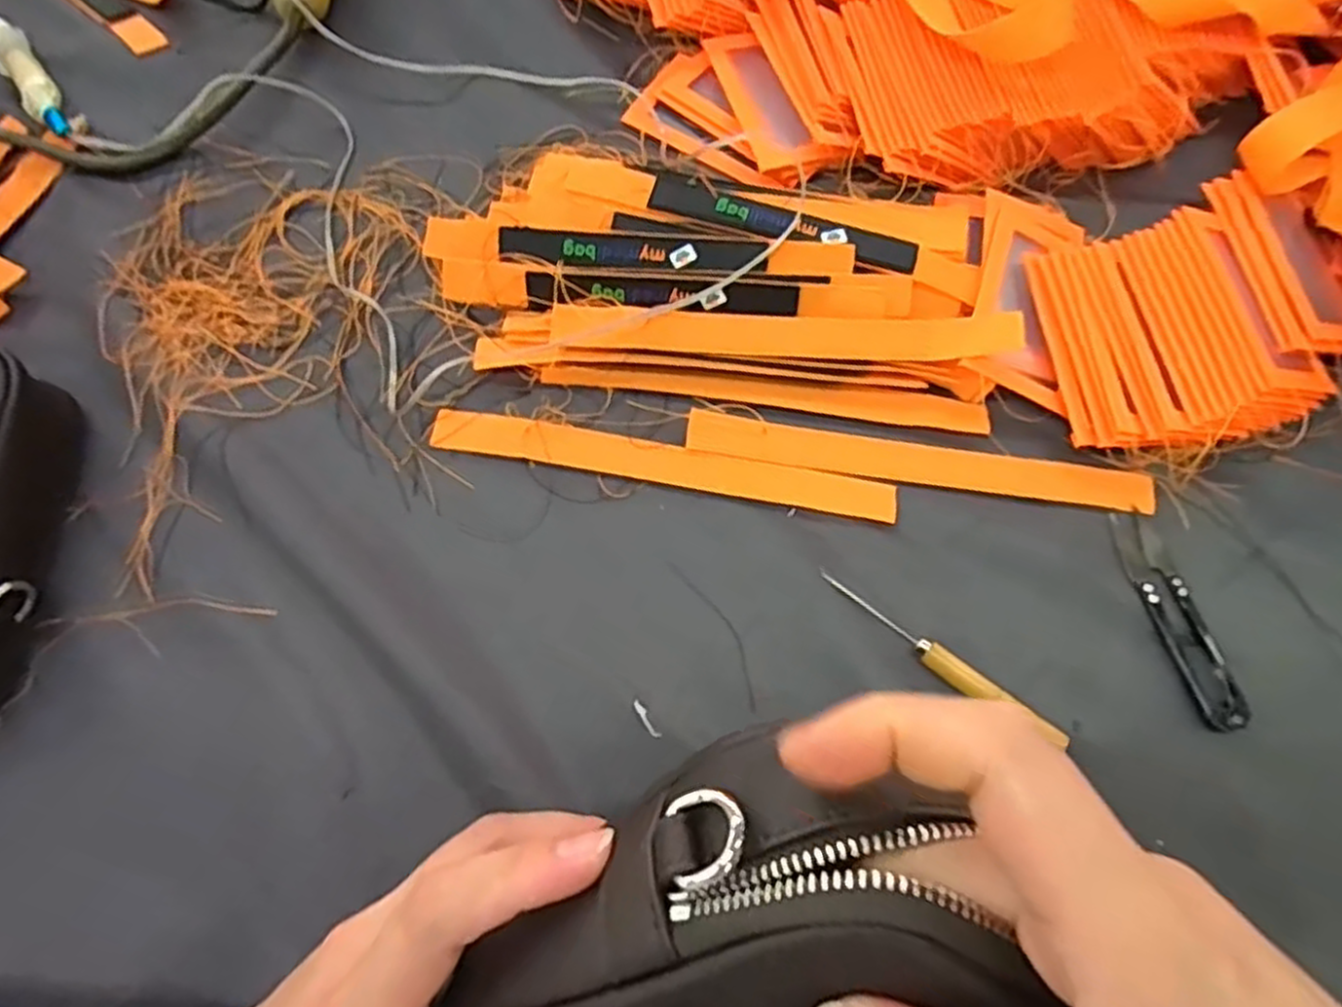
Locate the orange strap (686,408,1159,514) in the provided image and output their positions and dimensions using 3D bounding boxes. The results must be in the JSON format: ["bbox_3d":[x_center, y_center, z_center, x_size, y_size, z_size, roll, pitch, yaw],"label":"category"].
[{"bbox_3d":[0.119,-0.018,0.361,0.222,0.008,0.020,8,72,3],"label":"orange strap"}]

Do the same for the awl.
[{"bbox_3d":[0.116,0.067,0.331,0.119,0.011,0.012,38,75,11],"label":"awl"}]

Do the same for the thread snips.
[{"bbox_3d":[0.228,0.050,0.339,0.022,0.009,0.099,-13,72,-5],"label":"thread snips"}]

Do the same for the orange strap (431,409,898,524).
[{"bbox_3d":[-0.004,-0.020,0.364,0.222,0.004,0.020,10,72,3],"label":"orange strap"}]

